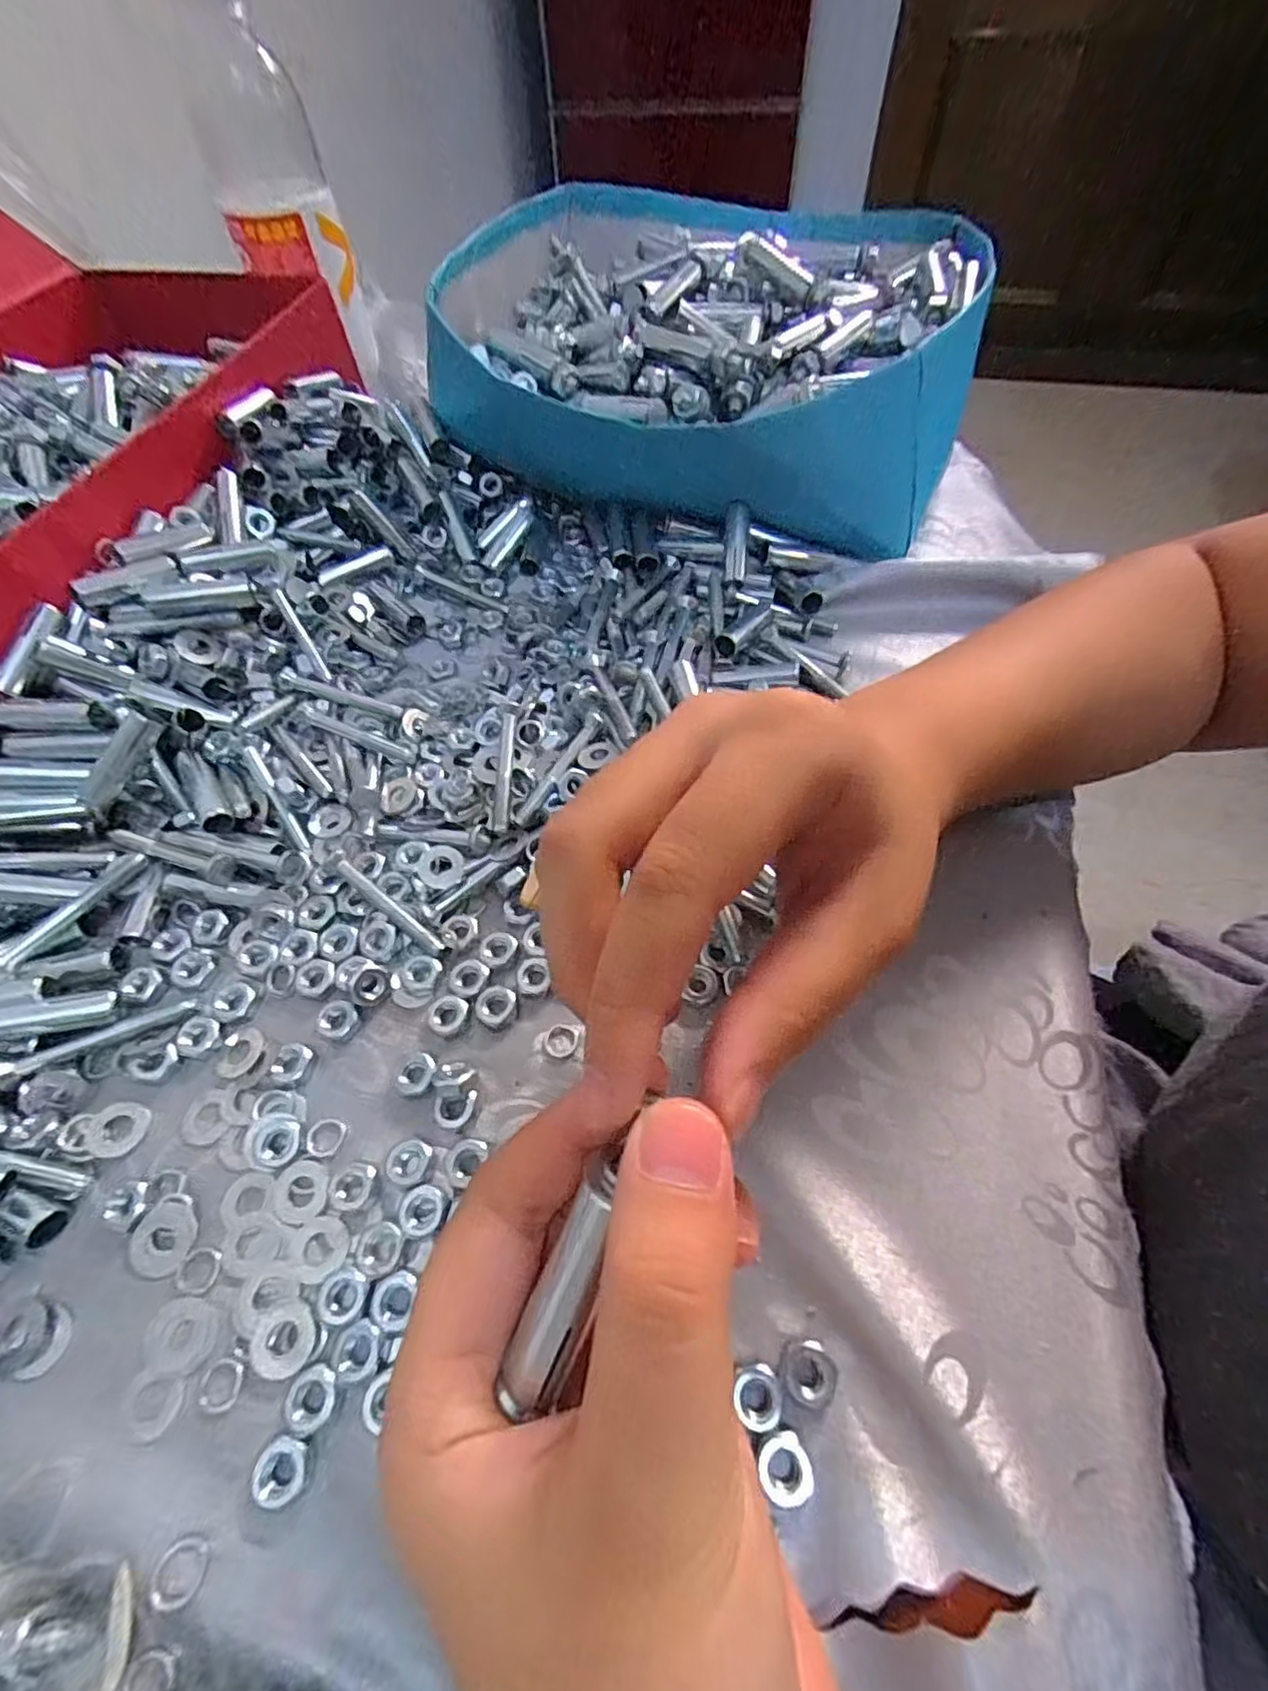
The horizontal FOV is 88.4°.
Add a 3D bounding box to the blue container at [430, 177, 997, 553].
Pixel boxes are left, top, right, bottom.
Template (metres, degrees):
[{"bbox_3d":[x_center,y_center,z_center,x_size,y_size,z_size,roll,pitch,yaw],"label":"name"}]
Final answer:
[{"bbox_3d":[0.042,-0.291,0.378,0.280,0.085,0.284,13,60,9],"label":"blue container"}]

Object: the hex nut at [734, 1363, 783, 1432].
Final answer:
[{"bbox_3d":[0.032,0.138,0.163,0.012,0.004,0.012,-33,63,-17],"label":"hex nut"}]

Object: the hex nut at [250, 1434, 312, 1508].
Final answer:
[{"bbox_3d":[-0.085,0.151,0.158,0.011,0.006,0.012,-25,61,-13],"label":"hex nut"}]

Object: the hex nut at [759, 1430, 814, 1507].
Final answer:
[{"bbox_3d":[0.036,0.148,0.155,0.012,0.004,0.012,-32,63,-17],"label":"hex nut"}]

